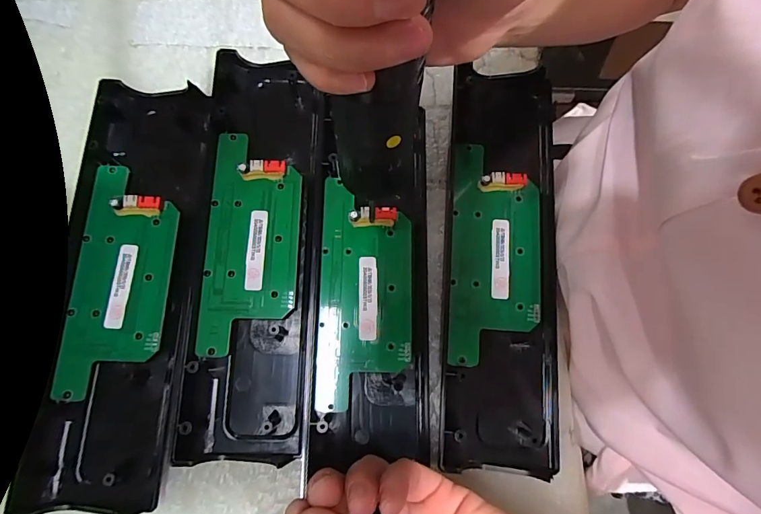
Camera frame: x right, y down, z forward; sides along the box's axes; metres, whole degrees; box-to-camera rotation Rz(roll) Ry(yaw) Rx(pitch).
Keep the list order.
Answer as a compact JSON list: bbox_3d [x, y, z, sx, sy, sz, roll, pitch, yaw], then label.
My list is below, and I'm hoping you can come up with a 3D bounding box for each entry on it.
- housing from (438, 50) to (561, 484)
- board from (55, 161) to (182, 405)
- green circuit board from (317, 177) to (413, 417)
[{"bbox_3d":[0.076,-0.003,0.254,0.070,0.017,0.241,4,77,1],"label":"housing"},{"bbox_3d":[-0.151,0.011,0.242,0.053,0.008,0.133,2,77,-2],"label":"board"},{"bbox_3d":[-0.009,0.021,0.247,0.054,0.011,0.128,1,77,-2],"label":"green circuit board"}]

